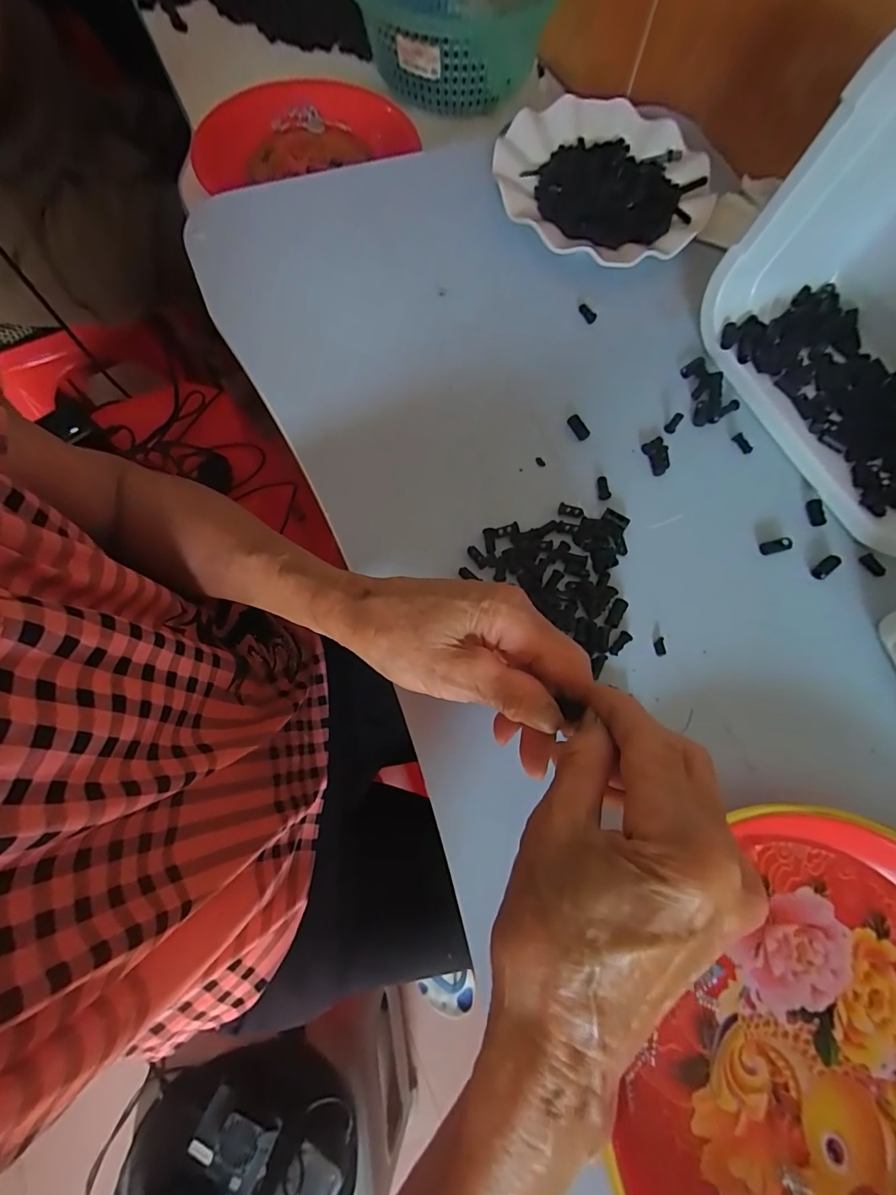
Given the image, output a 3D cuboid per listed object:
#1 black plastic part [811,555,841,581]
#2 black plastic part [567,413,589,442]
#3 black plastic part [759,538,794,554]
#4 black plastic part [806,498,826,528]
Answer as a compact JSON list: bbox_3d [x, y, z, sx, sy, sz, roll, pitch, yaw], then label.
[{"bbox_3d":[0.253,-0.020,0.316,0.021,0.004,0.009,-39,76,0],"label":"black plastic part"},{"bbox_3d":[0.094,-0.122,0.340,0.007,0.009,0.019,-32,75,-12],"label":"black plastic part"},{"bbox_3d":[0.221,-0.035,0.316,0.022,0.005,0.009,-14,72,-7],"label":"black plastic part"},{"bbox_3d":[0.256,-0.059,0.328,0.010,0.004,0.019,-5,71,-4],"label":"black plastic part"}]

